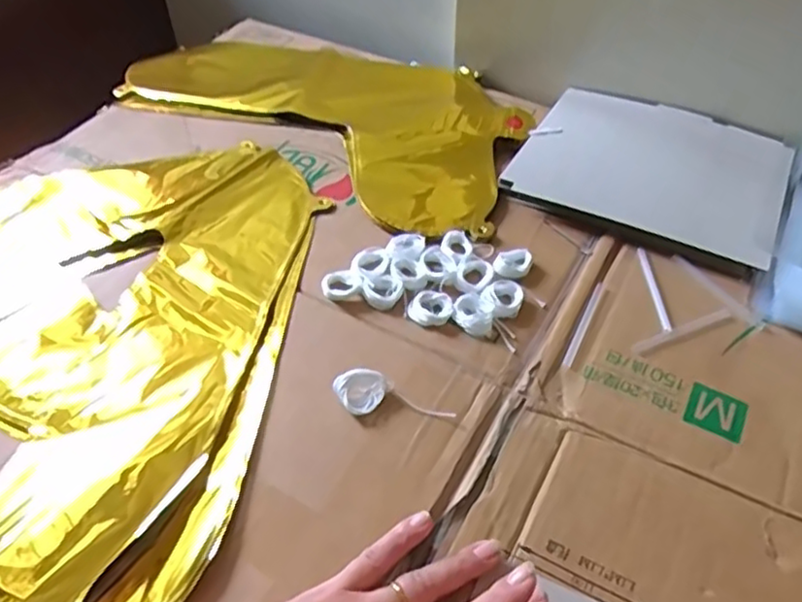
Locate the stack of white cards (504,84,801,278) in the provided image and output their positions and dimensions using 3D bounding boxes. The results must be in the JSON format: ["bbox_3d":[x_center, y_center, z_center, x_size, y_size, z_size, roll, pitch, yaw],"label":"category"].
[{"bbox_3d":[0.203,-0.110,0.552,0.195,0.015,0.163,21,51,18],"label":"stack of white cards"}]

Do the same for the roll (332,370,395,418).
[{"bbox_3d":[-0.022,0.054,0.416,0.034,0.014,0.024,-22,51,-19],"label":"roll"}]

